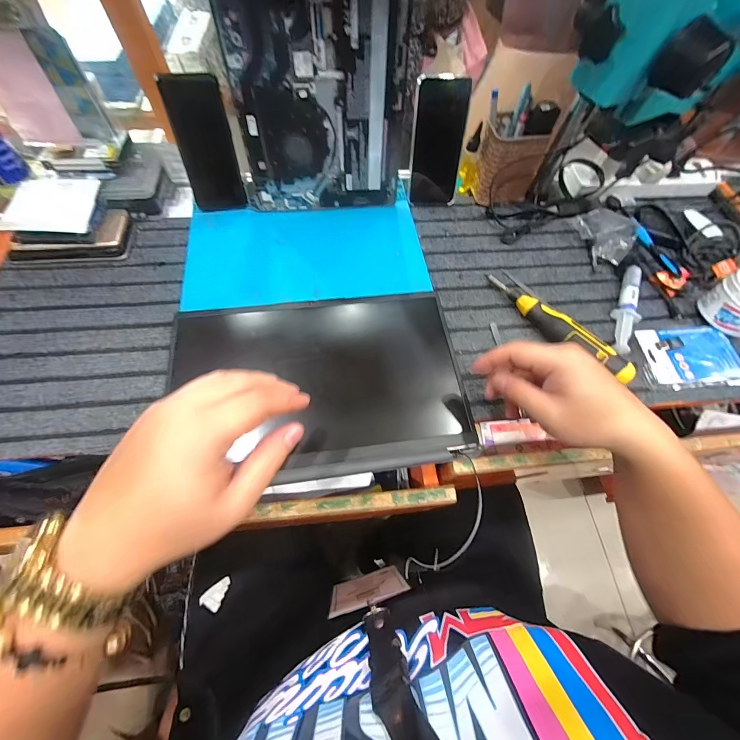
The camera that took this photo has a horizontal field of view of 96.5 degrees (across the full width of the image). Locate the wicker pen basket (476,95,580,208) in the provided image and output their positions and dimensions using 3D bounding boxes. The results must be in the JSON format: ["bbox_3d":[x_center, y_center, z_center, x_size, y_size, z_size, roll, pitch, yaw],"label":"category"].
[{"bbox_3d":[0.224,-0.329,0.516,0.106,0.130,0.081,-13,65,-9],"label":"wicker pen basket"}]

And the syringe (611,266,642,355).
[{"bbox_3d":[0.367,-0.090,0.470,0.029,0.022,0.159,28,66,11],"label":"syringe"}]

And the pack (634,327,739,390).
[{"bbox_3d":[0.432,-0.020,0.444,0.126,0.016,0.088,-5,64,-5],"label":"pack"}]

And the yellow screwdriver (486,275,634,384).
[{"bbox_3d":[0.245,-0.062,0.442,0.025,0.036,0.211,-35,70,-18],"label":"yellow screwdriver"}]

